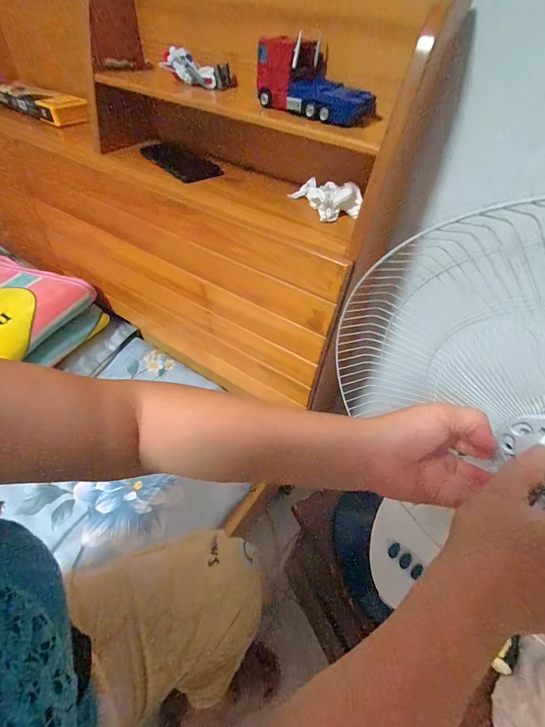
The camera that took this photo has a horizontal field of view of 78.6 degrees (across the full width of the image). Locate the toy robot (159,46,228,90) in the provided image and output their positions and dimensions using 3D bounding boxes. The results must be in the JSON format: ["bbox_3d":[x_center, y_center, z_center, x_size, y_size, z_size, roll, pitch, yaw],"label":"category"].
[{"bbox_3d":[-0.121,-0.460,0.522,0.127,0.040,0.032,27,53,18],"label":"toy robot"}]

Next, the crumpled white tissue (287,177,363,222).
[{"bbox_3d":[0.079,-0.252,0.497,0.067,0.038,0.102,-16,52,-17],"label":"crumpled white tissue"}]

